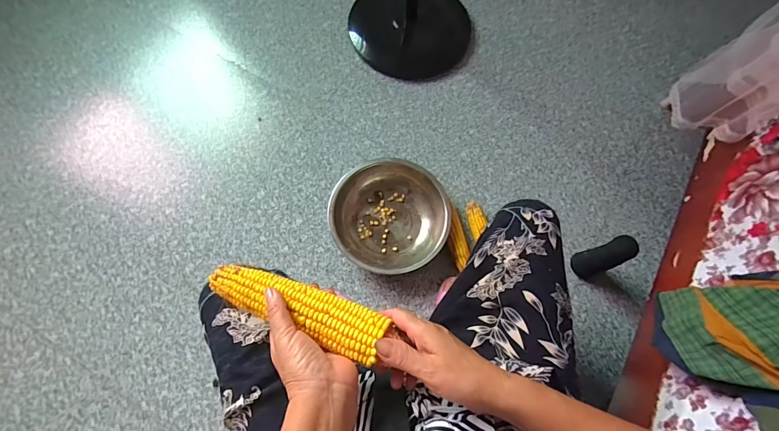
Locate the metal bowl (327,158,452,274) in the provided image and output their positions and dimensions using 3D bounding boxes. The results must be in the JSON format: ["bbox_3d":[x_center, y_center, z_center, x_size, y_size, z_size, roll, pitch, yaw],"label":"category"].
[{"bbox_3d":[0.002,0.006,0.892,0.267,0.080,0.270,1,69,-1],"label":"metal bowl"}]

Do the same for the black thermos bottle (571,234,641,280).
[{"bbox_3d":[0.481,0.100,0.832,0.049,0.190,0.058,-9,70,-5],"label":"black thermos bottle"}]

